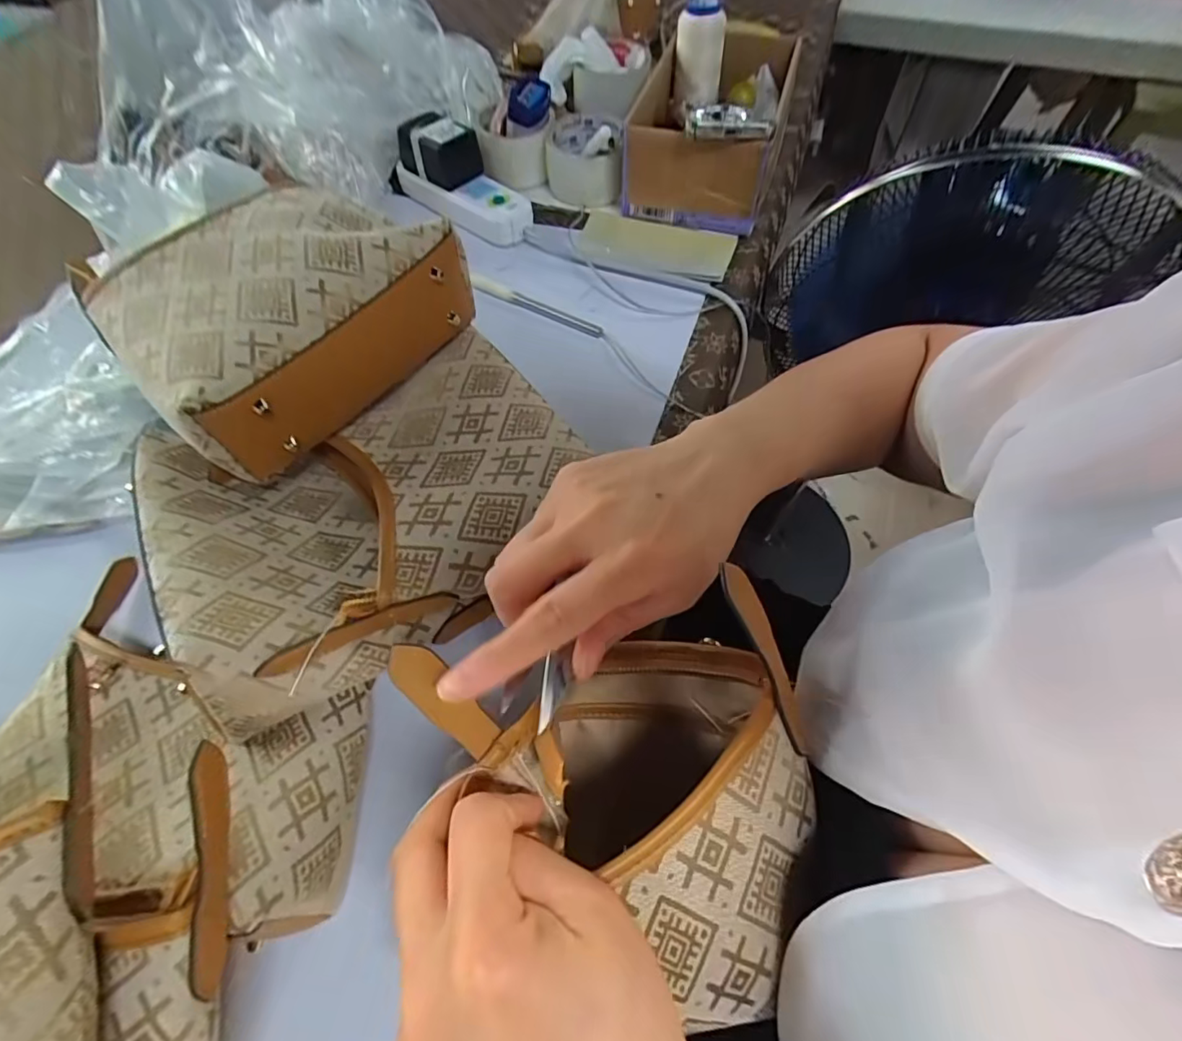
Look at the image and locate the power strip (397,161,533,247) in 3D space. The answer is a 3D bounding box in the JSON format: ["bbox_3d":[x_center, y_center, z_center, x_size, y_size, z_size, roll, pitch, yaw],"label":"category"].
[{"bbox_3d":[-0.143,-0.344,0.584,0.181,0.031,0.059,25,65,14],"label":"power strip"}]

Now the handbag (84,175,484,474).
[{"bbox_3d":[-0.201,-0.139,0.355,0.164,0.083,0.195,31,67,17],"label":"handbag"}]

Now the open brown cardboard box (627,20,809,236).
[{"bbox_3d":[0.133,-0.441,0.596,0.143,0.105,0.293,15,63,9],"label":"open brown cardboard box"}]

